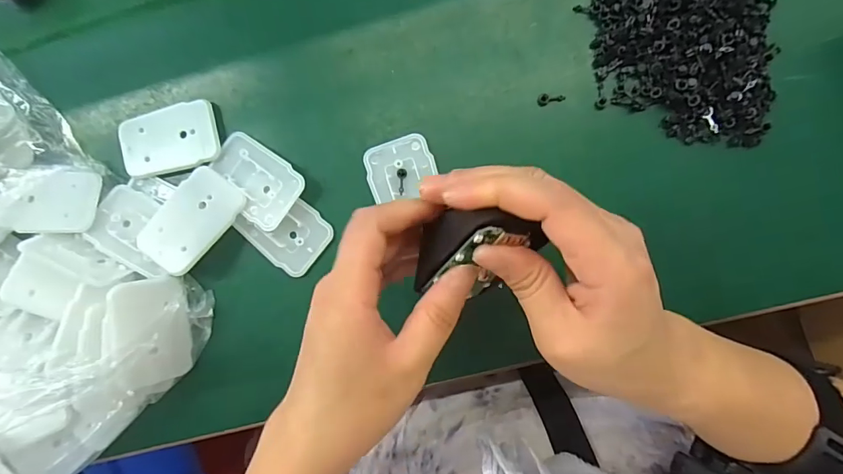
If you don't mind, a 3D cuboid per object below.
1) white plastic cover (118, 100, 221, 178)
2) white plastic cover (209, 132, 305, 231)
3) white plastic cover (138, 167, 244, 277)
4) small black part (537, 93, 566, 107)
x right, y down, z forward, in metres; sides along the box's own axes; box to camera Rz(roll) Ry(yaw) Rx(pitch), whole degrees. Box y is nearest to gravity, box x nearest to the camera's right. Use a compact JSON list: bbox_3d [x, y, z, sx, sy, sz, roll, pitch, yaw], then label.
[{"bbox_3d":[-0.172,-0.066,0.301,0.066,0.007,0.039,-12,87,4],"label":"white plastic cover"},{"bbox_3d":[-0.112,-0.039,0.300,0.066,0.009,0.044,41,91,5],"label":"white plastic cover"},{"bbox_3d":[-0.152,-0.012,0.292,0.042,0.009,0.067,36,90,5],"label":"white plastic cover"},{"bbox_3d":[0.085,-0.091,0.292,0.018,0.005,0.008,-9,87,4],"label":"small black part"}]

